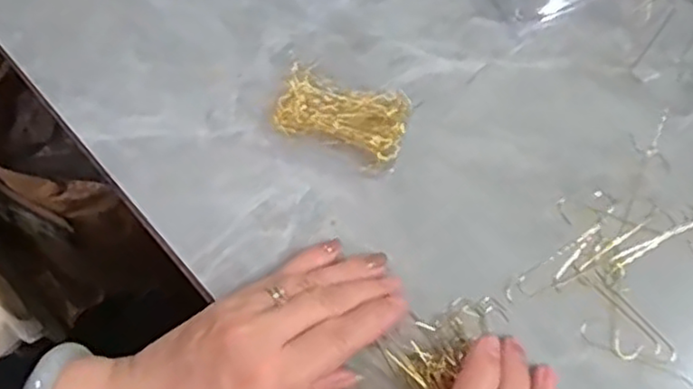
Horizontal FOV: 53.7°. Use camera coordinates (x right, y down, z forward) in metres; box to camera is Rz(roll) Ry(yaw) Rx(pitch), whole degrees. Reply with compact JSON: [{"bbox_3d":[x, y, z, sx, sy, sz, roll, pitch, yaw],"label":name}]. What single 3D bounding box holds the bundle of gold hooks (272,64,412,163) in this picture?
[{"bbox_3d":[-0.003,-0.045,0.387,0.072,0.013,0.038,18,72,5],"label":"bundle of gold hooks"}]

